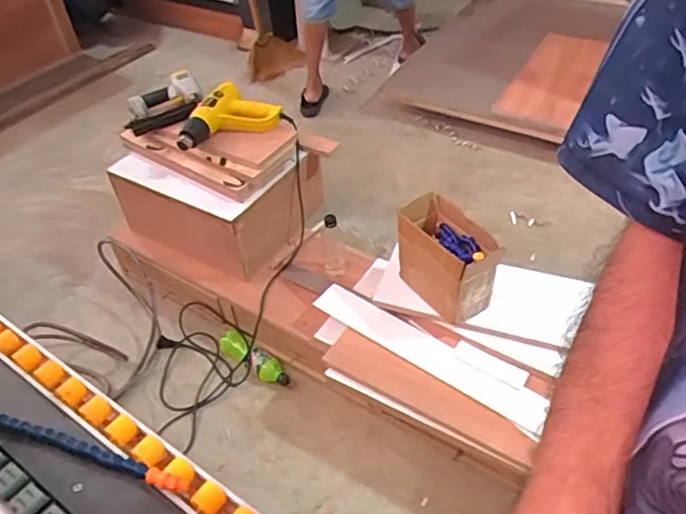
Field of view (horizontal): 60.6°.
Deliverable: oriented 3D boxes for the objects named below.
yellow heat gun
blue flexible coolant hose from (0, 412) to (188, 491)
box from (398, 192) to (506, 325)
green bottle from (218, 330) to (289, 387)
[{"bbox_3d":[-0.314,-0.388,1.563,0.281,0.077,0.160,-17,45,-13],"label":"yellow heat gun"},{"bbox_3d":[-0.297,0.191,0.610,0.297,0.019,0.017,12,46,16],"label":"blue flexible coolant hose"},{"bbox_3d":[0.235,0.006,1.319,0.138,0.193,0.255,-23,47,-19],"label":"box"},{"bbox_3d":[-0.246,0.268,1.592,0.232,0.072,0.070,23,50,26],"label":"green bottle"}]

